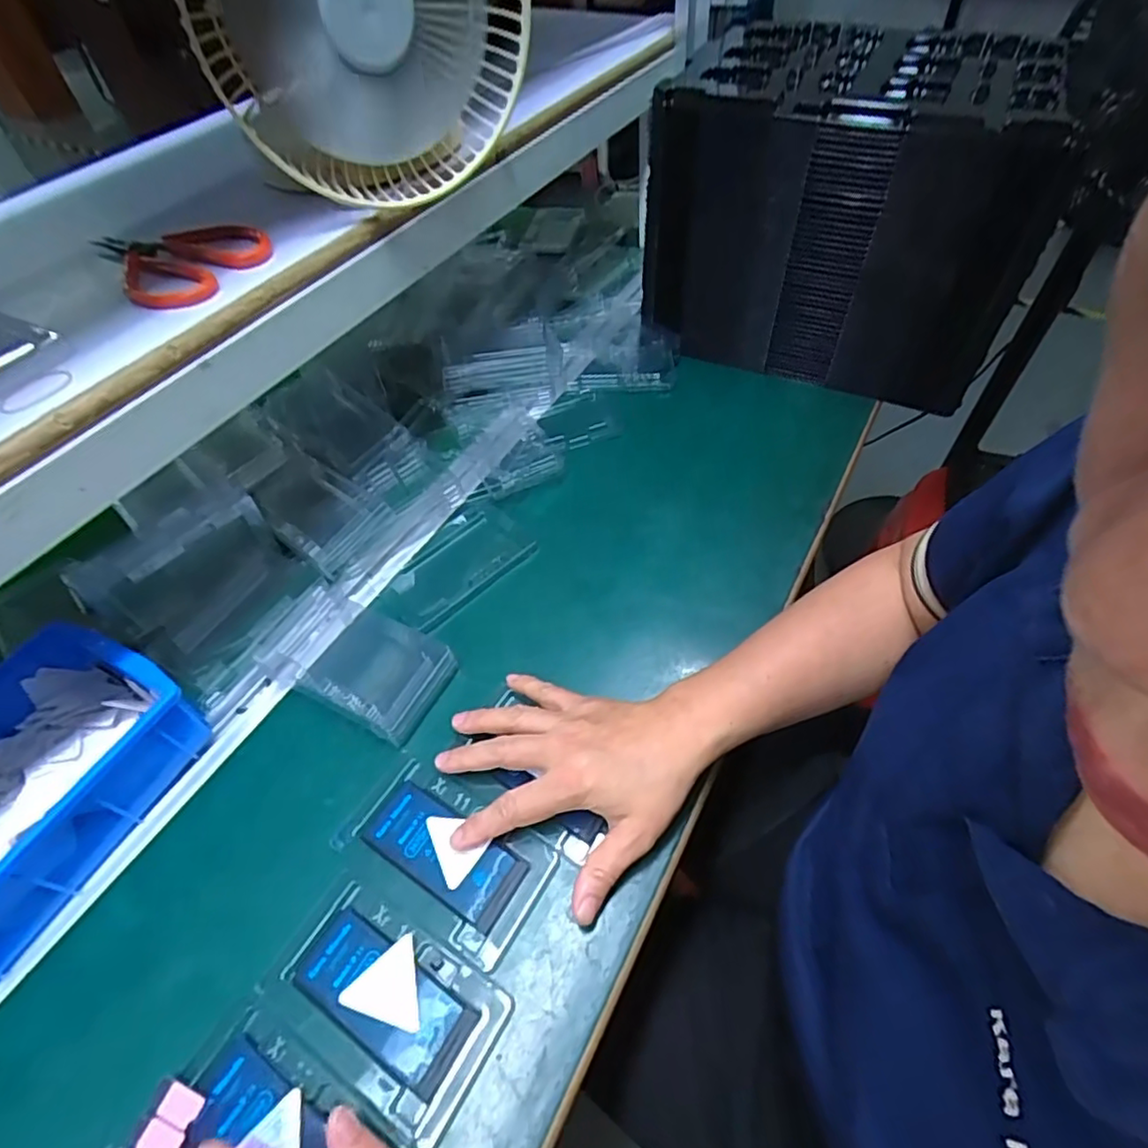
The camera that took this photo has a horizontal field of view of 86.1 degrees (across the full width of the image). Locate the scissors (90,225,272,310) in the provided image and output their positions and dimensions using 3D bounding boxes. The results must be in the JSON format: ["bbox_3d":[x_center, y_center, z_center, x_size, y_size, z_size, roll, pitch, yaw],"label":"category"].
[{"bbox_3d":[-0.256,-0.210,0.400,0.088,0.014,0.120,-39,58,-22],"label":"scissors"}]

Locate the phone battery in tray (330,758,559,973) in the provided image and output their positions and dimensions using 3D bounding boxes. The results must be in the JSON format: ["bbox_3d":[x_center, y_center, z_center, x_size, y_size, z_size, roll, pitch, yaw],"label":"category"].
[{"bbox_3d":[-0.080,0.170,0.381,0.127,0.007,0.075,28,58,21],"label":"phone battery in tray"}]

